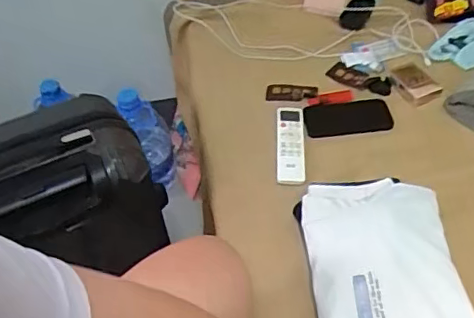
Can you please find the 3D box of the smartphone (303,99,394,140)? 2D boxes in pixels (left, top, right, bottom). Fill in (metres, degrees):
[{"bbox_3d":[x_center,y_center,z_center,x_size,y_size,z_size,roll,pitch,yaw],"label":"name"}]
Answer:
[{"bbox_3d":[0.184,-0.070,0.924,0.139,0.013,0.076,-5,46,2],"label":"smartphone"}]

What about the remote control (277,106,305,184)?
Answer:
[{"bbox_3d":[0.086,-0.024,0.903,0.044,0.024,0.167,-1,46,6],"label":"remote control"}]

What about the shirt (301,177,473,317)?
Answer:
[{"bbox_3d":[0.188,0.149,0.690,0.185,0.037,0.294,-5,46,2],"label":"shirt"}]

